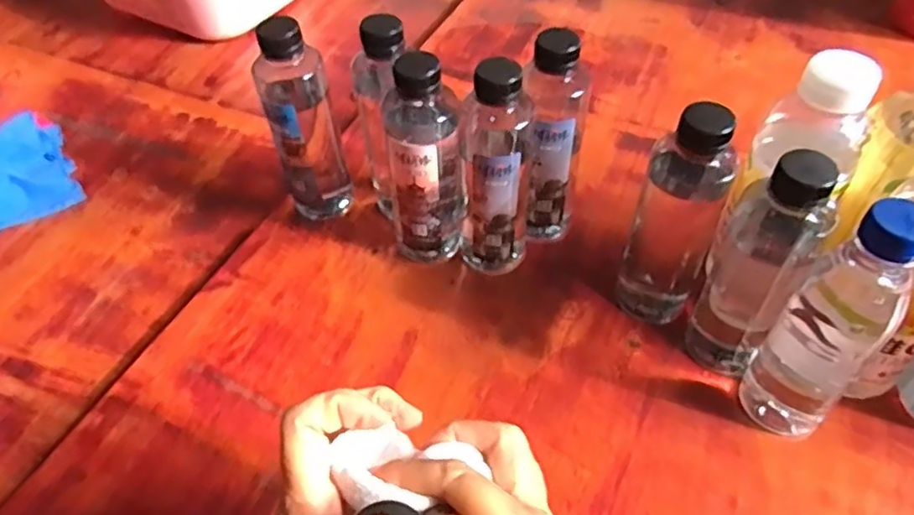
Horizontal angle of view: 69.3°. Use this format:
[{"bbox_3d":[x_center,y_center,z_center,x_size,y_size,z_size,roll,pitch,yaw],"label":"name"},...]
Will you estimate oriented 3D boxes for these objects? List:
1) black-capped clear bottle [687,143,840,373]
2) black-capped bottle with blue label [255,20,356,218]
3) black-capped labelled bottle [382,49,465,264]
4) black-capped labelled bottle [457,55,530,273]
[{"bbox_3d":[0.193,0.006,0.423,0.052,0.171,0.052,21,53,21],"label":"black-capped clear bottle"},{"bbox_3d":[-0.123,-0.100,0.542,0.052,0.185,0.045,-12,49,-7],"label":"black-capped bottle with blue label"},{"bbox_3d":[-0.024,-0.070,0.503,0.052,0.183,0.048,-5,48,-1],"label":"black-capped labelled bottle"},{"bbox_3d":[0.028,-0.060,0.494,0.051,0.178,0.044,-2,48,2],"label":"black-capped labelled bottle"}]

